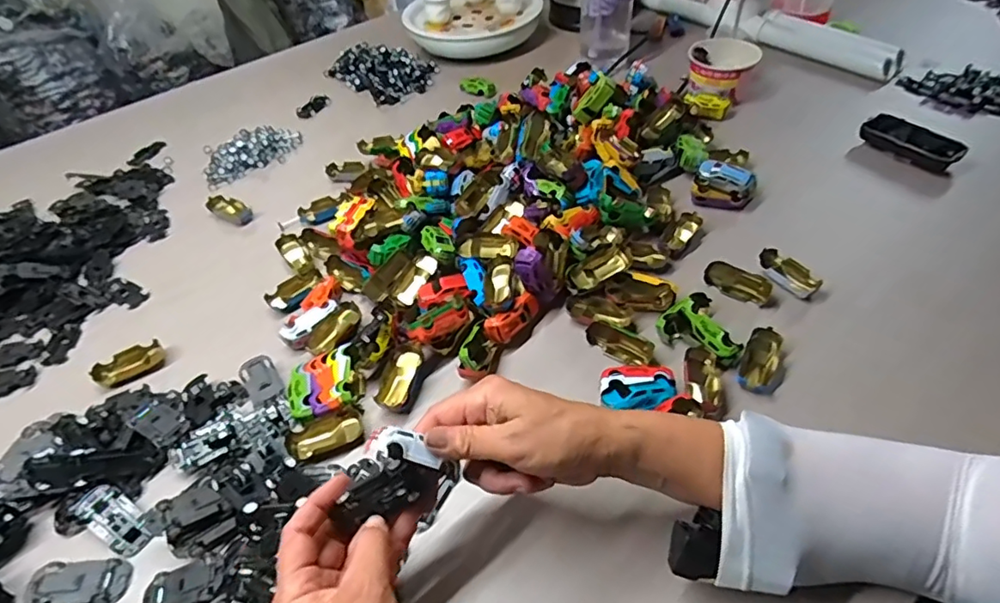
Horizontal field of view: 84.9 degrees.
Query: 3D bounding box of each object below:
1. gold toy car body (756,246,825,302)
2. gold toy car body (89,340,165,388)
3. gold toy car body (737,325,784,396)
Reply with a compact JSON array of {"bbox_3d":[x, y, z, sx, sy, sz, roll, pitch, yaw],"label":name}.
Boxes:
[{"bbox_3d":[0.295,-0.029,0.561,0.026,0.022,0.061,-32,53,-21],"label":"gold toy car body"},{"bbox_3d":[-0.375,0.064,0.555,0.034,0.016,0.063,34,60,30],"label":"gold toy car body"},{"bbox_3d":[0.235,0.053,0.488,0.035,0.019,0.061,19,53,22],"label":"gold toy car body"}]

